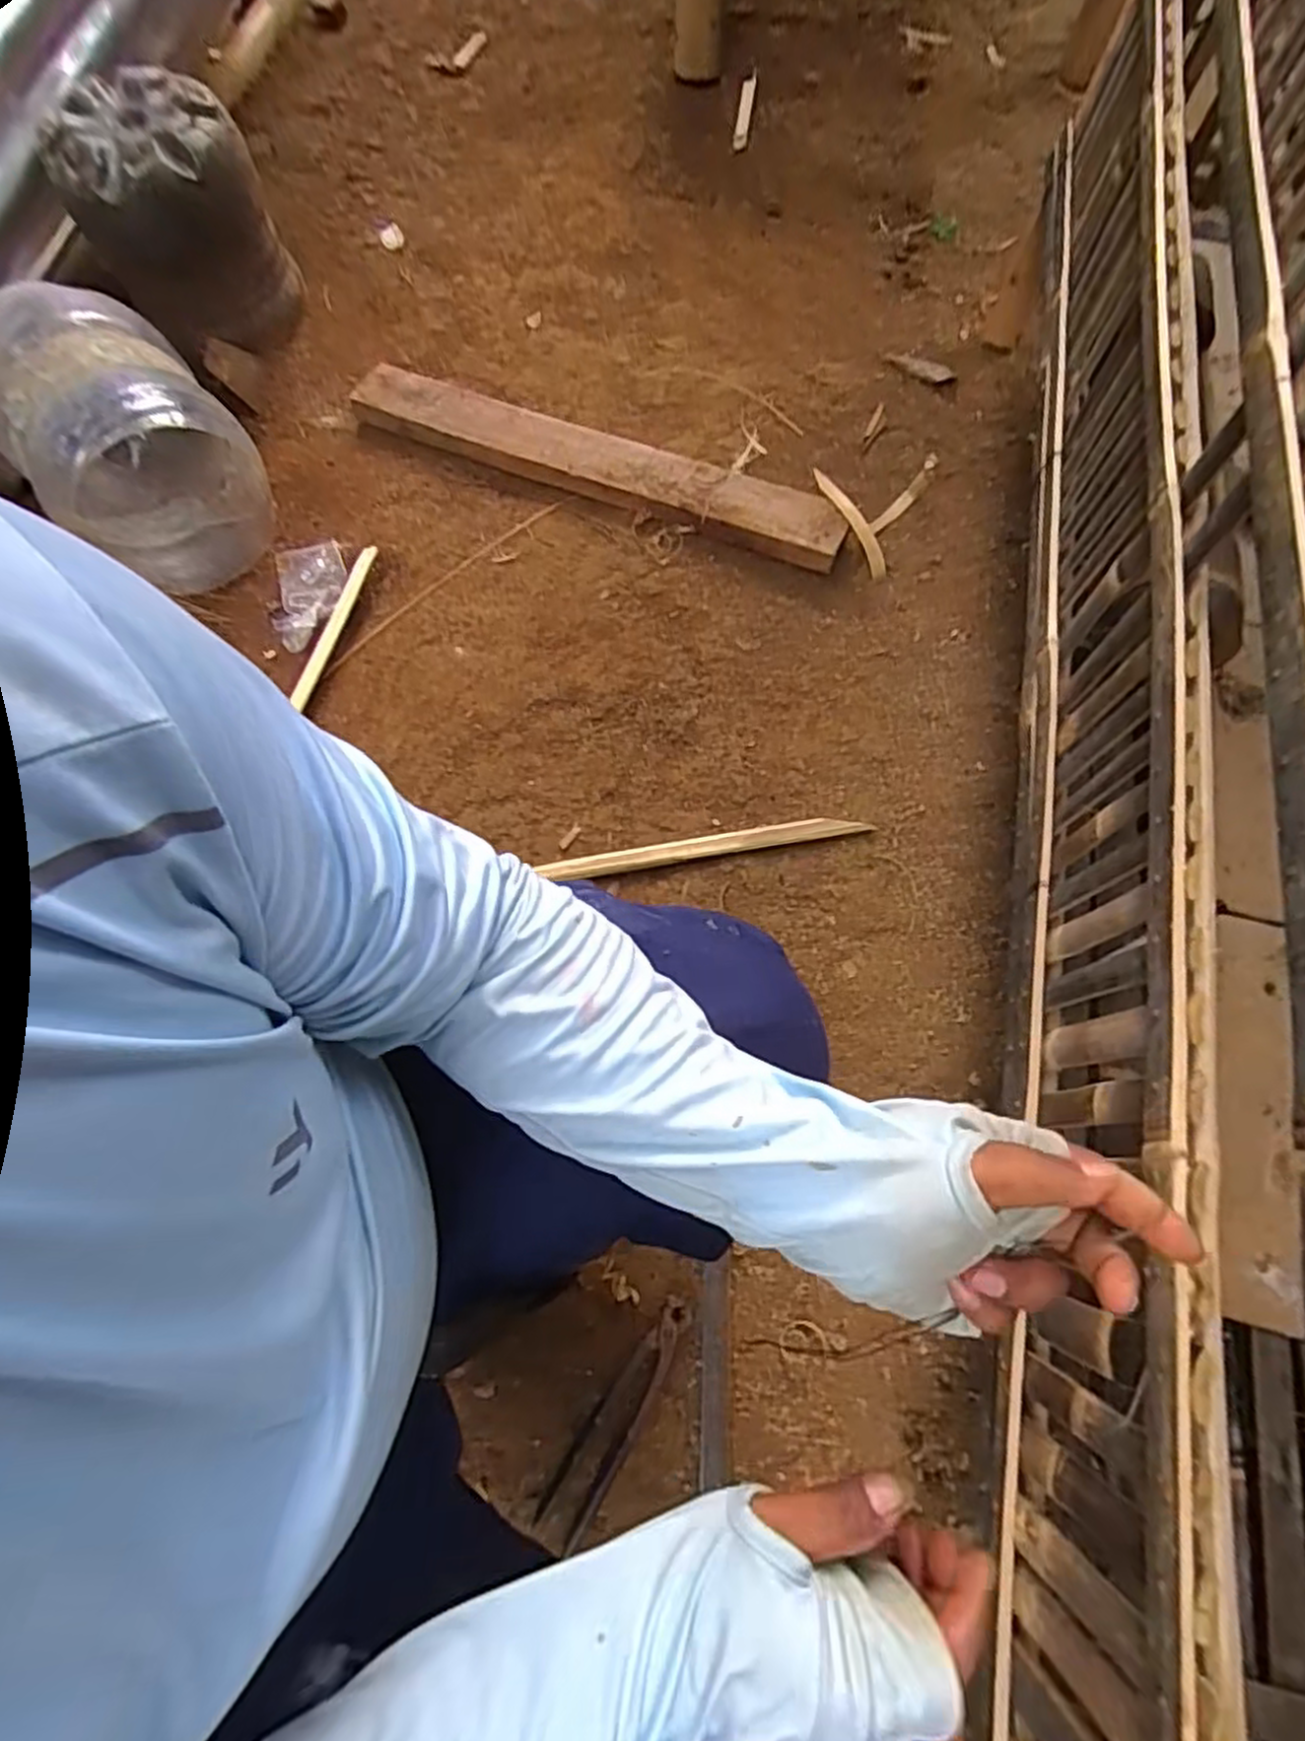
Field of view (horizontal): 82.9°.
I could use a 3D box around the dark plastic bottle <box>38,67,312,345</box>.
[{"bbox_3d":[-0.725,-0.999,1.139,0.266,0.229,0.277,-21,71,-5],"label":"dark plastic bottle"}]

